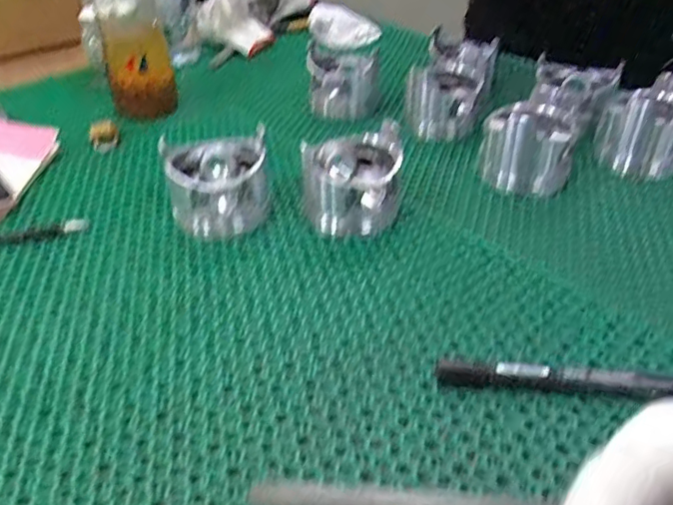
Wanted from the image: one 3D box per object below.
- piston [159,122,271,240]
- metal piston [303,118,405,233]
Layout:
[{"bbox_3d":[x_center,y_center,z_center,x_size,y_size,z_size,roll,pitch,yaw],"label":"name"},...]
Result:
[{"bbox_3d":[-0.105,-0.063,0.513,0.083,0.072,0.098,-4,37,-4],"label":"piston"},{"bbox_3d":[0.014,-0.073,0.521,0.083,0.075,0.095,1,37,3],"label":"metal piston"}]

